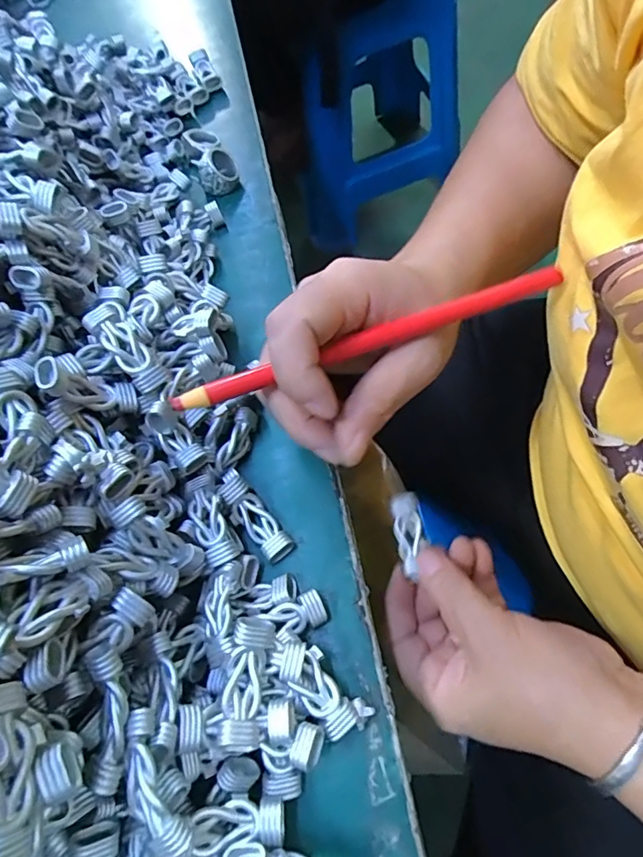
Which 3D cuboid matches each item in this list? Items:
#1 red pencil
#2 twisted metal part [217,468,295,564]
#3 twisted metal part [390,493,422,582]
[{"bbox_3d":[0.021,-0.037,0.207,0.167,0.005,0.008,-20,66,-6],"label":"red pencil"},{"bbox_3d":[-0.034,0.042,0.248,0.014,0.014,0.049,-40,67,-10],"label":"twisted metal part"},{"bbox_3d":[0.047,0.055,0.278,0.015,0.014,0.039,-3,86,2],"label":"twisted metal part"}]

